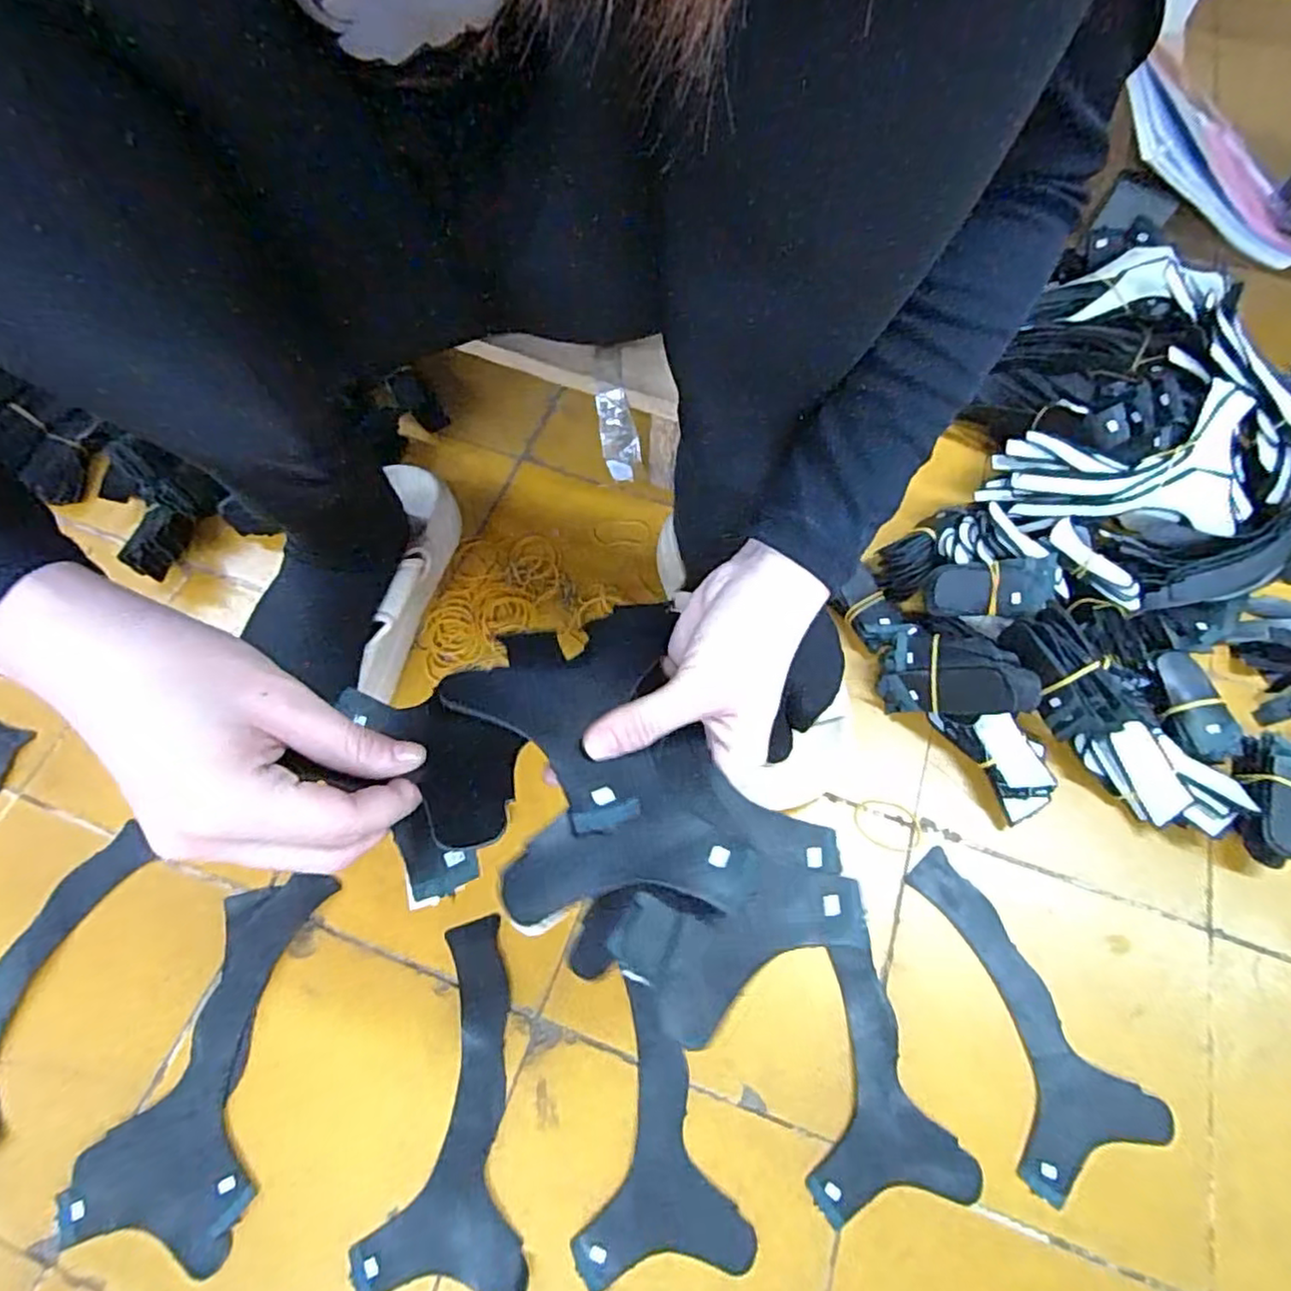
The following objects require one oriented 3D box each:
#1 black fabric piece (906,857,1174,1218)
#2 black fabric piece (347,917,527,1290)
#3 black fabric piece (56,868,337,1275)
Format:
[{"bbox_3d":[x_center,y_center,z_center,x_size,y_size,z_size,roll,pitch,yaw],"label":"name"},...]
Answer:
[{"bbox_3d":[0.223,0.235,0.425,0.091,0.004,0.190,-31,70,-15],"label":"black fabric piece"},{"bbox_3d":[-0.124,0.271,0.401,0.088,0.004,0.190,-8,65,-5],"label":"black fabric piece"},{"bbox_3d":[-0.264,0.243,0.410,0.095,0.004,0.200,8,65,2],"label":"black fabric piece"}]

